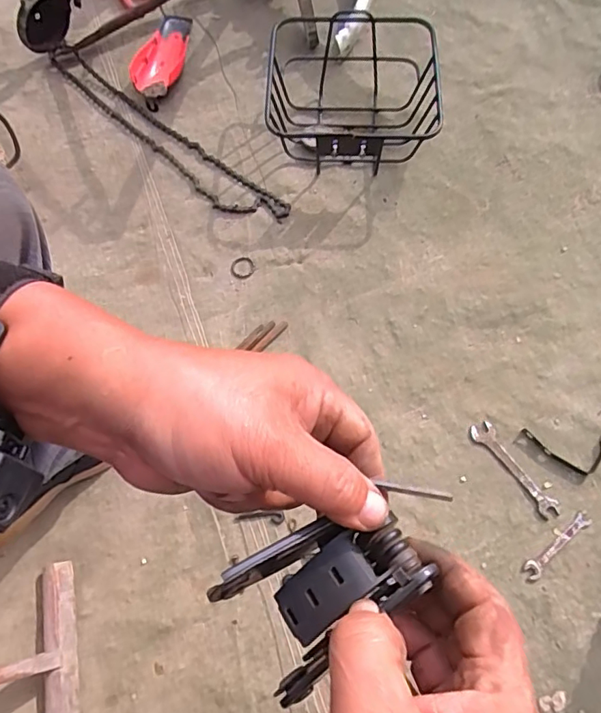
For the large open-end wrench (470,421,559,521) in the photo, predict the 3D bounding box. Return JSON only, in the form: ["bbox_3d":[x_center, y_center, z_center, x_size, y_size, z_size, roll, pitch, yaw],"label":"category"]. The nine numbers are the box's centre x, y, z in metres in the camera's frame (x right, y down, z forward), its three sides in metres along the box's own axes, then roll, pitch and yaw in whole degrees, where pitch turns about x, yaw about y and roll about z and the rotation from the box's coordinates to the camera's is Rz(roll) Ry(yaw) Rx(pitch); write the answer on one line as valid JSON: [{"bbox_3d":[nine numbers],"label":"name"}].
[{"bbox_3d":[0.293,0.154,0.710,0.033,0.004,0.150,-34,73,-13],"label":"large open-end wrench"}]

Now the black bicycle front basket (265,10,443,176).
[{"bbox_3d":[0.081,-0.406,0.831,0.262,0.147,0.215,1,69,-1],"label":"black bicycle front basket"}]

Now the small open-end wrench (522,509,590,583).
[{"bbox_3d":[0.335,0.248,0.676,0.116,0.004,0.023,-37,74,-14],"label":"small open-end wrench"}]

